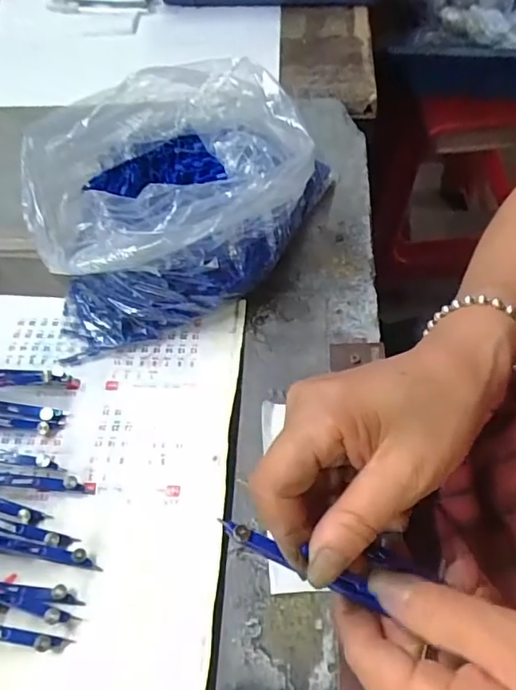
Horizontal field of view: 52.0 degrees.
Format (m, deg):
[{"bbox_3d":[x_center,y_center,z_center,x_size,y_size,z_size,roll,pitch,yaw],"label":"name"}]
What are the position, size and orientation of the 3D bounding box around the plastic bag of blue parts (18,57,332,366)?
[{"bbox_3d":[-0.048,-0.107,0.388,0.221,0.094,0.170,-13,58,-4],"label":"plastic bag of blue parts"}]

